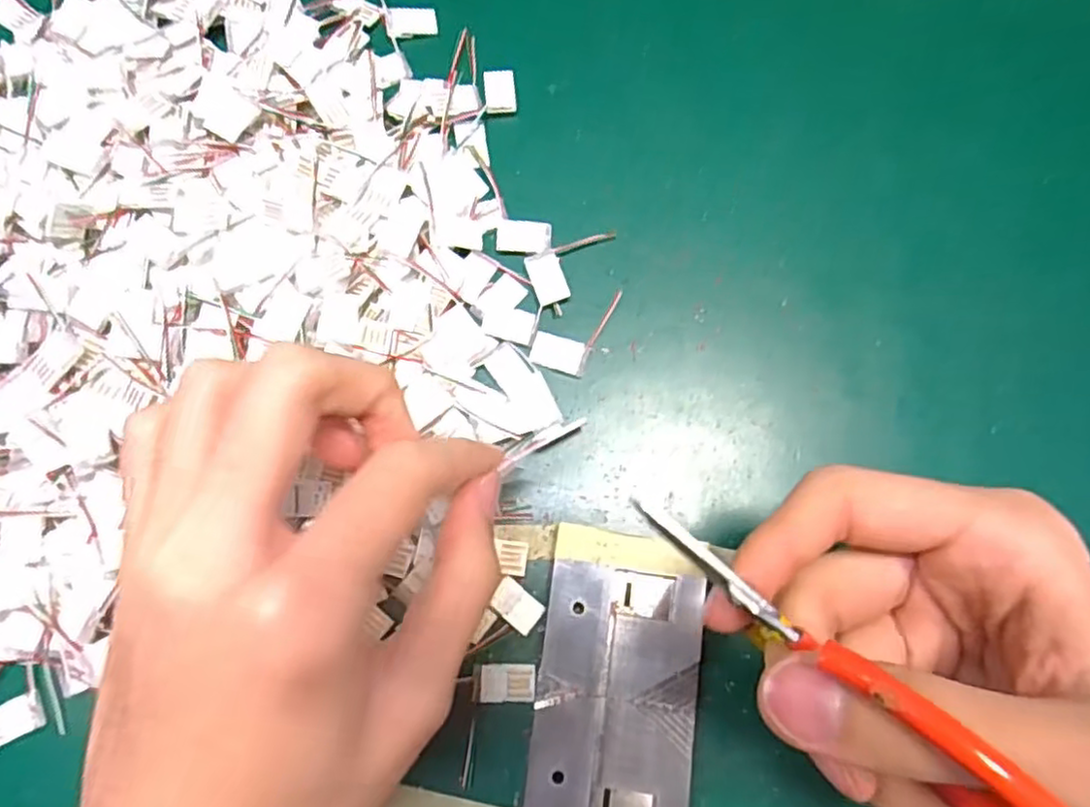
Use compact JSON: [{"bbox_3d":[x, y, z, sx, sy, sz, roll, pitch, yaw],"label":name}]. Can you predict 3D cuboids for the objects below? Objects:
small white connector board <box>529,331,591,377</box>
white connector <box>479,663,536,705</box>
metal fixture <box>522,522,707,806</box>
[{"bbox_3d":[0.005,-0.018,0.245,0.020,0.004,0.013,16,78,5],"label":"small white connector board"},{"bbox_3d":[-0.012,0.089,0.218,0.017,0.004,0.012,1,77,1],"label":"white connector"},{"bbox_3d":[0.022,0.092,0.217,0.048,0.011,0.098,7,77,3],"label":"metal fixture"}]

